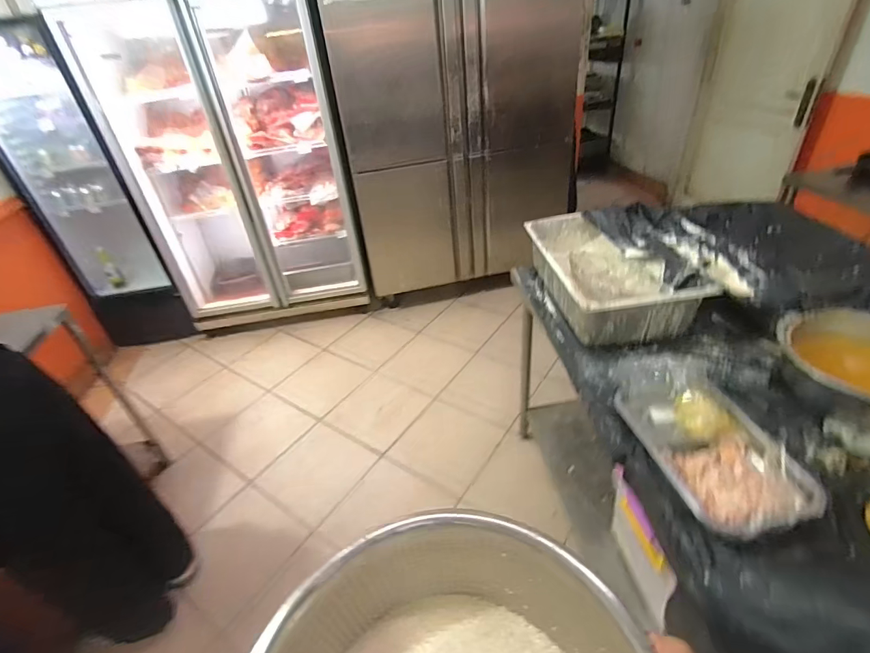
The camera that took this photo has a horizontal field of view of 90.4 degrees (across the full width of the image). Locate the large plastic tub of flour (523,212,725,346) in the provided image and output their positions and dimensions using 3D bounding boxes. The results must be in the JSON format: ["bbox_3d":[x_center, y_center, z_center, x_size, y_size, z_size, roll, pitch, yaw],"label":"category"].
[{"bbox_3d":[0.466,-0.159,1.234,0.304,0.136,0.529,-8,37,-3],"label":"large plastic tub of flour"}]

